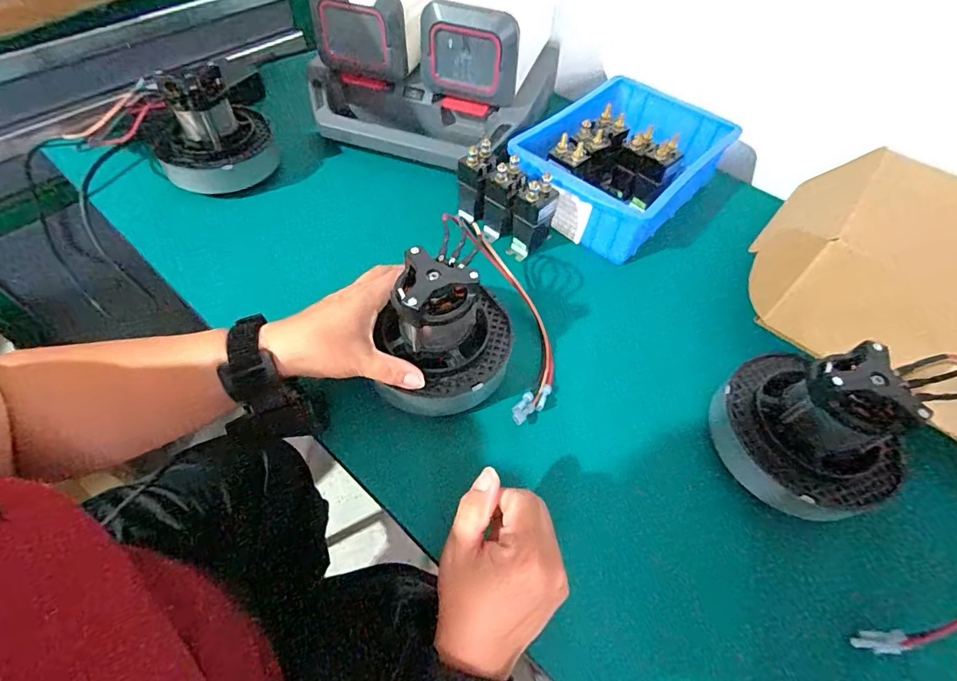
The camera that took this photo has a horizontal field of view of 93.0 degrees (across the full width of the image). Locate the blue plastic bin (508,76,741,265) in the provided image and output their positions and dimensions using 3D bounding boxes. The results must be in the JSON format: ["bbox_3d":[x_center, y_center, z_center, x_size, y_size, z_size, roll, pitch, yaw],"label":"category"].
[{"bbox_3d":[0.165,-0.213,0.541,0.178,0.085,0.242,37,59,21],"label":"blue plastic bin"}]

